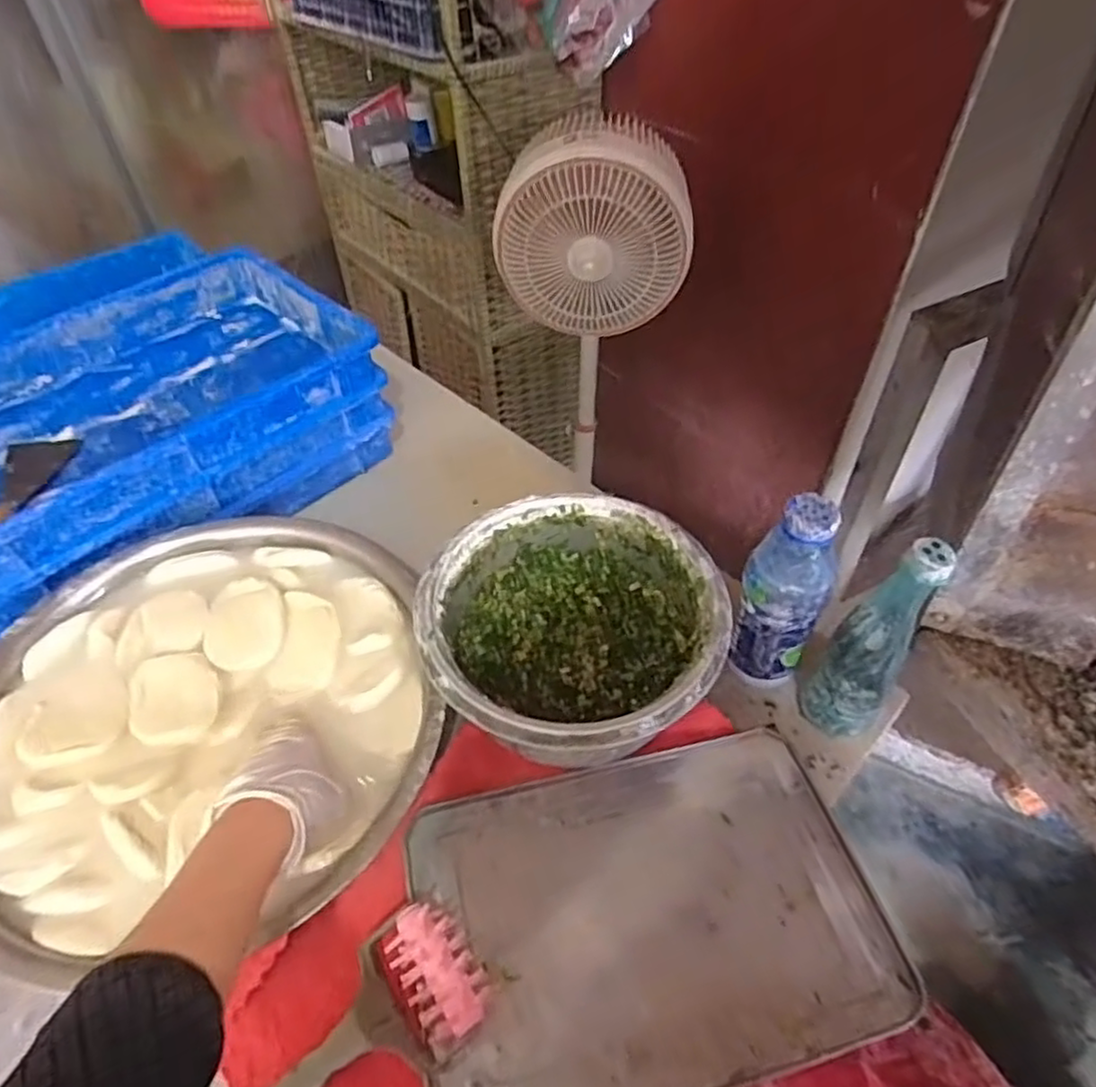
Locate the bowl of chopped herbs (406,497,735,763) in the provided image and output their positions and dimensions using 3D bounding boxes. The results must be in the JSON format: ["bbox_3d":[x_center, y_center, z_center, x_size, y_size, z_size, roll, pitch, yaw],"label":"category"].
[{"bbox_3d":[0.021,0.088,0.621,0.241,0.124,0.243,-1,49,1],"label":"bowl of chopped herbs"}]

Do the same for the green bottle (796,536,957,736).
[{"bbox_3d":[0.262,0.076,0.560,0.061,0.223,0.066,33,58,27],"label":"green bottle"}]

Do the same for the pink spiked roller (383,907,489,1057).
[{"bbox_3d":[-0.076,0.302,0.494,0.050,0.046,0.086,-28,54,-20],"label":"pink spiked roller"}]

